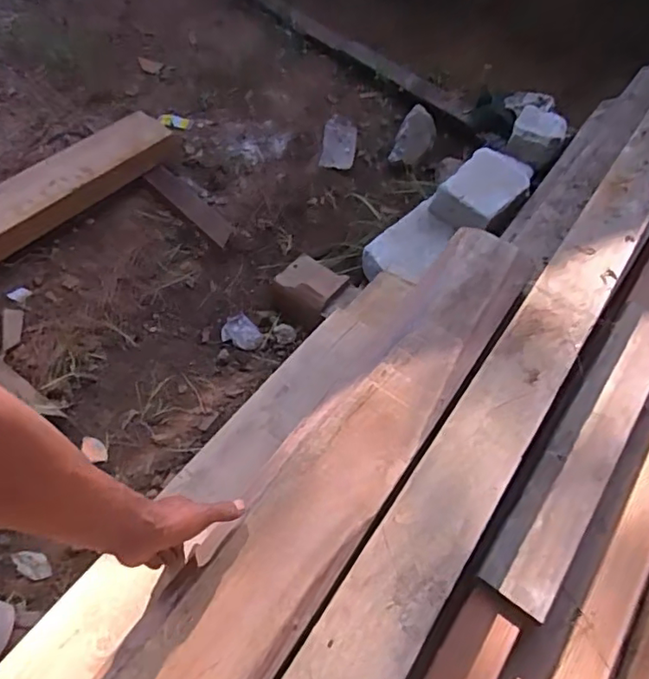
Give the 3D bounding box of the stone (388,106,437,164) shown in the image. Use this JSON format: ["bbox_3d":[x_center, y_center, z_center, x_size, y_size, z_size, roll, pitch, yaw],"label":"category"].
[{"bbox_3d":[0.272,-0.605,1.735,0.105,0.036,0.185,25,97,-2],"label":"stone"}]

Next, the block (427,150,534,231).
[{"bbox_3d":[0.387,-0.372,1.421,0.176,0.098,0.236,41,63,20],"label":"block"}]

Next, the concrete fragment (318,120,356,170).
[{"bbox_3d":[0.044,-0.600,1.735,0.100,0.025,0.220,7,57,-1],"label":"concrete fragment"}]

